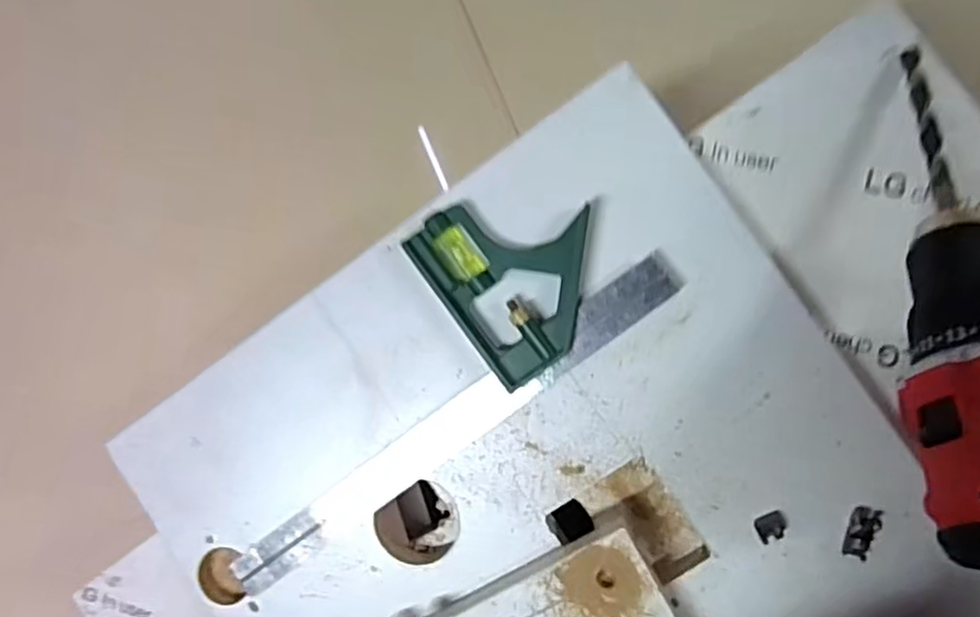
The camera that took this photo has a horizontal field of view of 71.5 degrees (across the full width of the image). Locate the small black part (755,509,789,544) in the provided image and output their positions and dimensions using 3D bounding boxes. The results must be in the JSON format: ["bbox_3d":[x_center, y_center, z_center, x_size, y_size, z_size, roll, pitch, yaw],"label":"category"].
[{"bbox_3d":[0.150,0.116,0.360,0.017,0.009,0.012,-29,87,8],"label":"small black part"}]

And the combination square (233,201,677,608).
[{"bbox_3d":[-0.052,0.034,0.381,0.299,0.018,0.107,-36,86,8],"label":"combination square"}]

